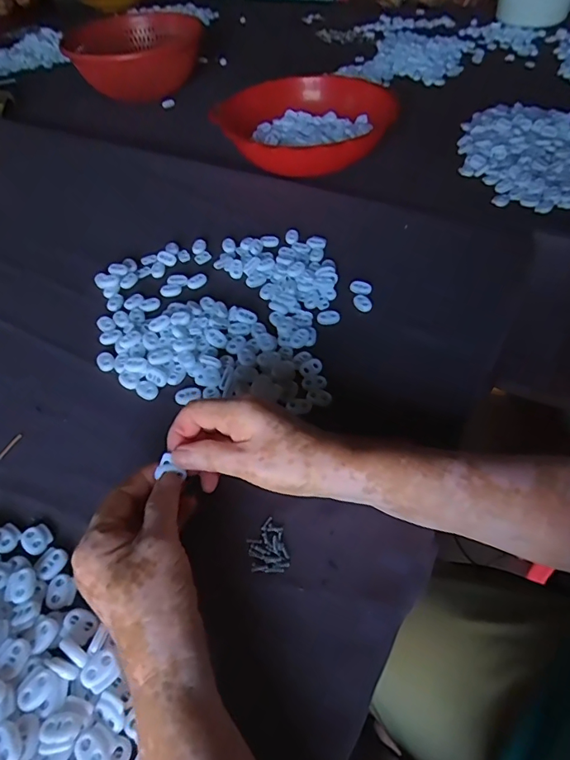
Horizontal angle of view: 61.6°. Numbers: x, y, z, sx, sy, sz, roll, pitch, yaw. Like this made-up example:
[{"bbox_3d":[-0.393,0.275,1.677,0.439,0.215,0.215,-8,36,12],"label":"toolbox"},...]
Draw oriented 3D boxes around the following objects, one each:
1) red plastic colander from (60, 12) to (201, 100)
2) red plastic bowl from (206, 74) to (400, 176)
[{"bbox_3d":[-0.261,-0.598,0.875,0.187,0.104,0.202,10,52,12],"label":"red plastic colander"},{"bbox_3d":[0.023,-0.355,0.677,0.225,0.062,0.225,-2,50,3],"label":"red plastic bowl"}]

